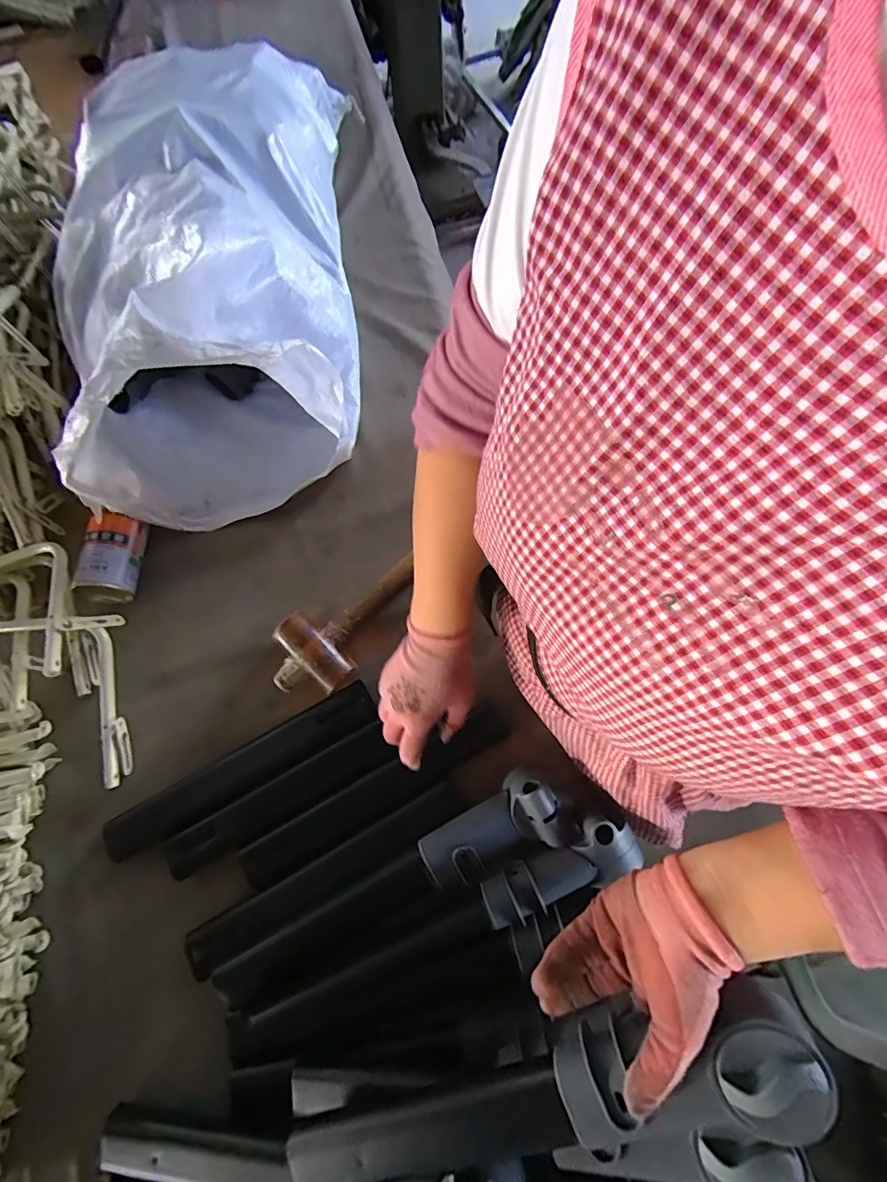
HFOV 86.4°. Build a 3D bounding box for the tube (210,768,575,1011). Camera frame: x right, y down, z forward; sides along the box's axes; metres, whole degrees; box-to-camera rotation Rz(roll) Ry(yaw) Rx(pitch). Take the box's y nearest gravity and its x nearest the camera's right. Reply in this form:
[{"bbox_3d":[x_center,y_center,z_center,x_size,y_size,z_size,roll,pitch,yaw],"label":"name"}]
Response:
[{"bbox_3d":[-0.048,0.293,0.475,0.384,0.052,0.085,-23,71,-5],"label":"tube"}]

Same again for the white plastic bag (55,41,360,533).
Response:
[{"bbox_3d":[-0.299,-0.458,0.642,0.327,0.261,0.692,-4,71,2],"label":"white plastic bag"}]

